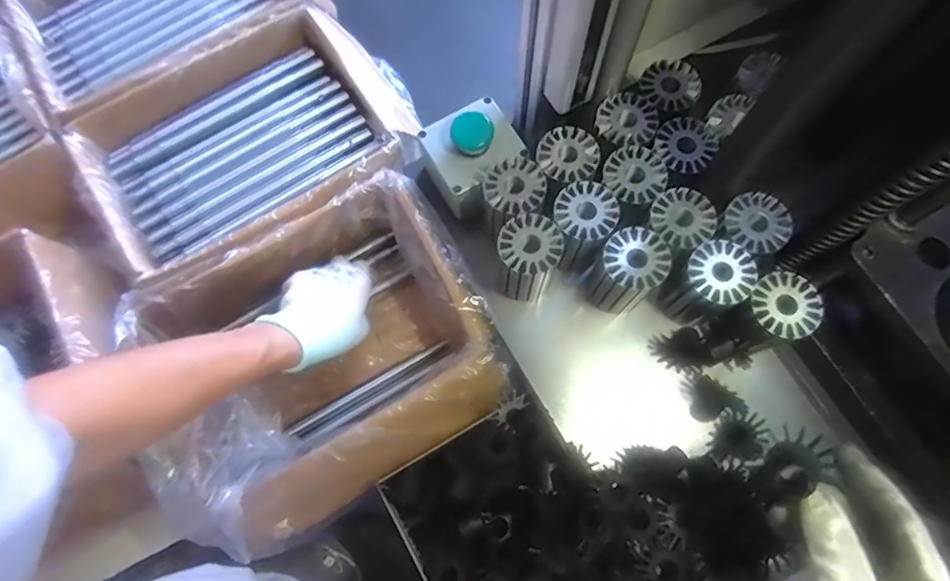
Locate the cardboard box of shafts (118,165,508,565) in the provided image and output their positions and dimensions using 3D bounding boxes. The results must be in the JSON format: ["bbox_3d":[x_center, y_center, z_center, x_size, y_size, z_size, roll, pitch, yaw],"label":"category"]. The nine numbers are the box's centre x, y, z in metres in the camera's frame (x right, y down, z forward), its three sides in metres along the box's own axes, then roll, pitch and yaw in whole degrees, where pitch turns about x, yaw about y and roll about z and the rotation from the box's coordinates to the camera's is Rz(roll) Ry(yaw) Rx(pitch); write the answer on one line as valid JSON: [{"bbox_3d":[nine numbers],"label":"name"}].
[{"bbox_3d":[-0.145,0.072,0.536,0.298,0.124,0.251,-29,73,-9],"label":"cardboard box of shafts"}]

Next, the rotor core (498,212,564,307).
[{"bbox_3d":[0.046,-0.023,0.475,0.055,0.081,0.054,0,73,2],"label":"rotor core"}]

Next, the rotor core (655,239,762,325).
[{"bbox_3d":[0.191,-0.002,0.464,0.057,0.077,0.055,0,73,2],"label":"rotor core"}]

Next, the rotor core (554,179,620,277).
[{"bbox_3d":[0.091,-0.047,0.481,0.052,0.081,0.062,-4,73,0],"label":"rotor core"}]

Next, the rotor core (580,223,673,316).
[{"bbox_3d":[0.128,-0.013,0.472,0.051,0.081,0.051,35,77,11],"label":"rotor core"}]

